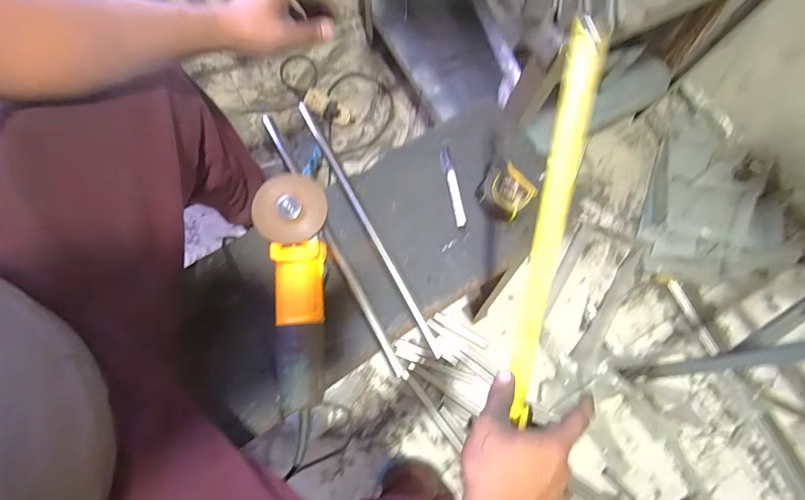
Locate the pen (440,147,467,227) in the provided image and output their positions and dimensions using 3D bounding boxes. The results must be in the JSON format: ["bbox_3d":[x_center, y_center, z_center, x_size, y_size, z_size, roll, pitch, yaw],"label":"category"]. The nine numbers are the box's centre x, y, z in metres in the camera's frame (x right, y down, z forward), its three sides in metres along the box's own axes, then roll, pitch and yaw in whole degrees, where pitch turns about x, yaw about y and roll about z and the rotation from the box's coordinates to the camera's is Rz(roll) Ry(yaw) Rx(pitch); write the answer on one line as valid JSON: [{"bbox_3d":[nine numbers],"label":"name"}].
[{"bbox_3d":[0.078,-0.098,0.581,0.020,0.013,0.128,-11,75,-6],"label":"pen"}]

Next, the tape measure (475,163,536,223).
[{"bbox_3d":[0.153,-0.084,0.564,0.080,0.045,0.067,34,76,7],"label":"tape measure"}]

